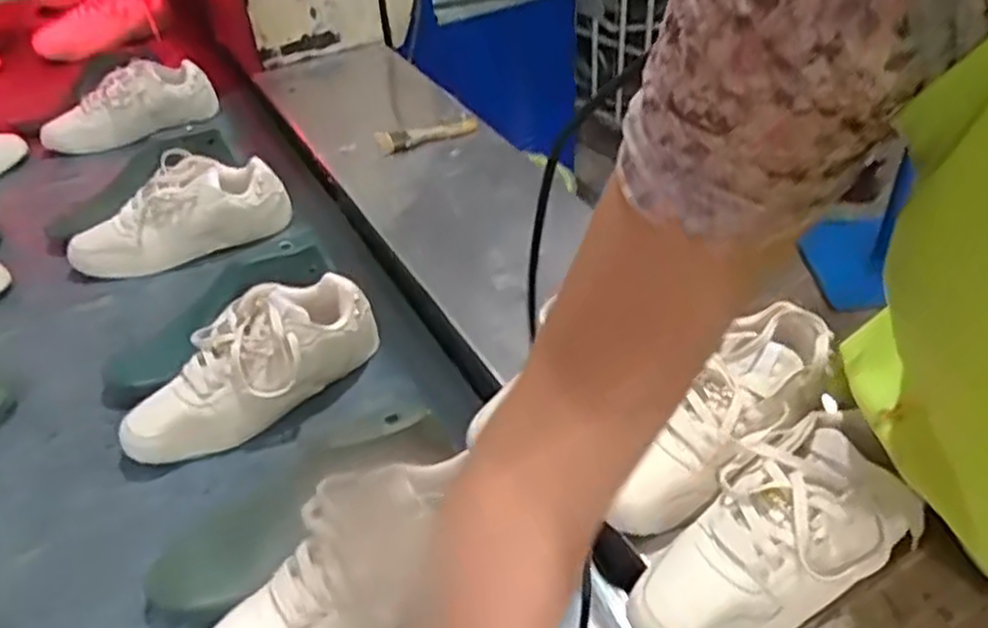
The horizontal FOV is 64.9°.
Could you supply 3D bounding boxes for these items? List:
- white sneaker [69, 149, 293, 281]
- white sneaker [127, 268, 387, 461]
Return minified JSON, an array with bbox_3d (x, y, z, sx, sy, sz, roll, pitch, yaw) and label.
[{"bbox_3d":[-0.389,-0.123,0.951,0.260,0.090,0.098,-19,42,-17],"label":"white sneaker"},{"bbox_3d":[-0.235,0.052,0.755,0.253,0.095,0.099,-35,47,-16],"label":"white sneaker"}]

